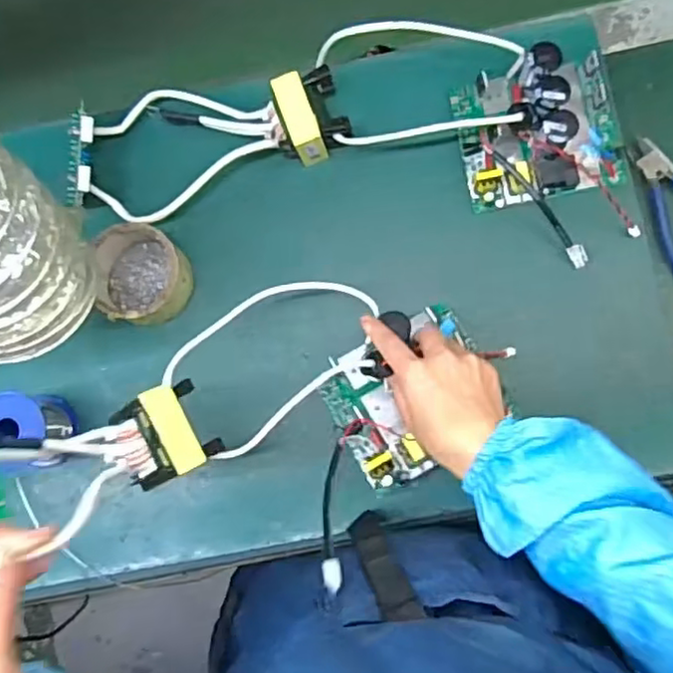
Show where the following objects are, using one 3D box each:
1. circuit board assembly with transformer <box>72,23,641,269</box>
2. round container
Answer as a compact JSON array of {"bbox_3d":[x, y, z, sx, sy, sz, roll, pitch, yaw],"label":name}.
[{"bbox_3d":[0.023,-0.176,0.590,0.478,0.047,0.183,4,86,4],"label":"circuit board assembly with transformer"},{"bbox_3d":[-0.178,-0.054,0.595,0.087,0.057,0.084,0,86,4],"label":"round container"}]

